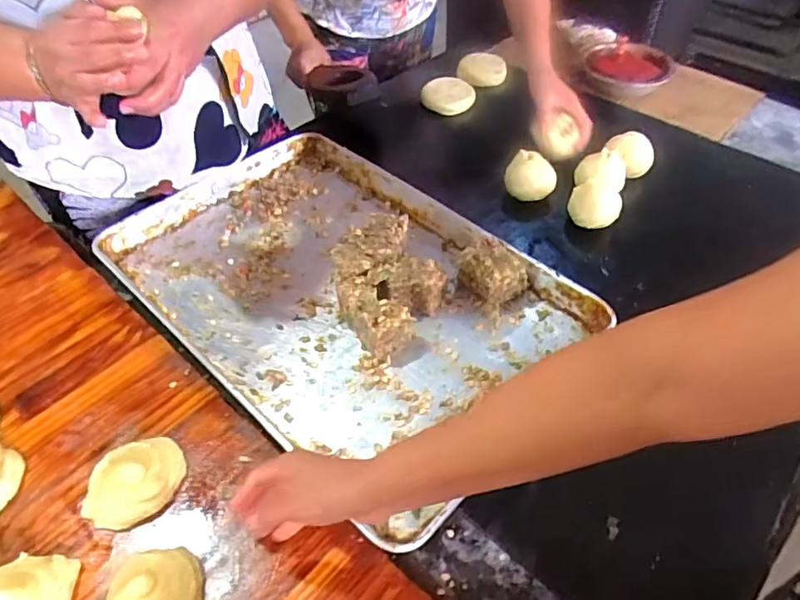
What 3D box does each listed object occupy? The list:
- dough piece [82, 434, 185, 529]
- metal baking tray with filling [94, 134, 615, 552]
[{"bbox_3d":[-0.260,0.171,0.538,0.078,0.033,0.093,26,55,21],"label":"dough piece"},{"bbox_3d":[-0.085,-0.025,0.749,0.591,0.053,0.394,35,58,27],"label":"metal baking tray with filling"}]

